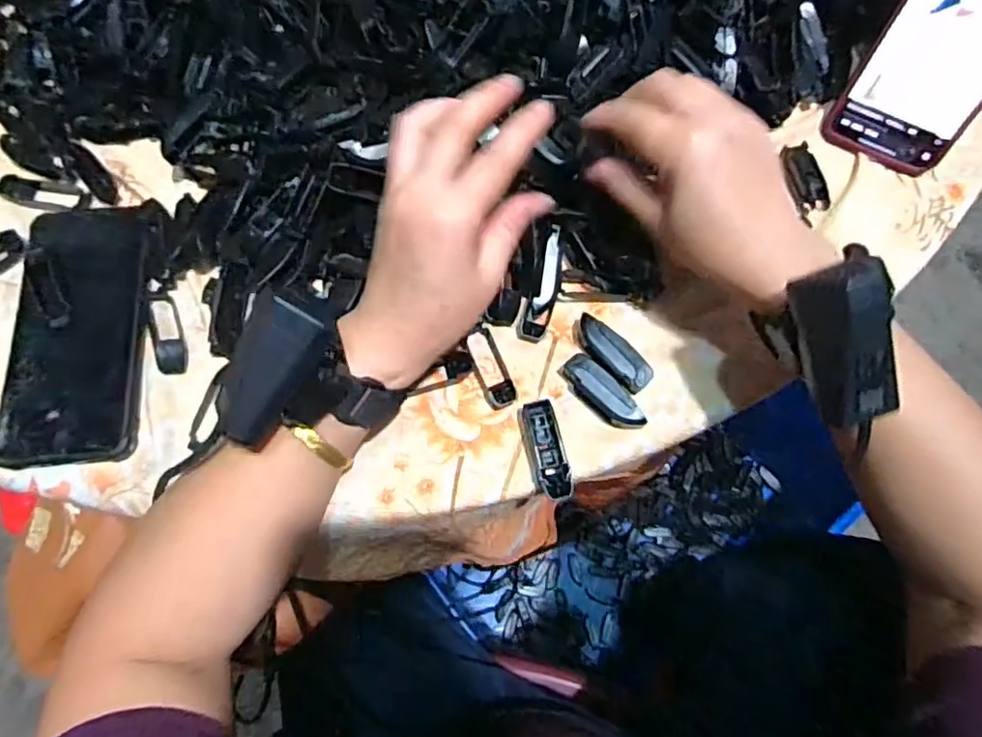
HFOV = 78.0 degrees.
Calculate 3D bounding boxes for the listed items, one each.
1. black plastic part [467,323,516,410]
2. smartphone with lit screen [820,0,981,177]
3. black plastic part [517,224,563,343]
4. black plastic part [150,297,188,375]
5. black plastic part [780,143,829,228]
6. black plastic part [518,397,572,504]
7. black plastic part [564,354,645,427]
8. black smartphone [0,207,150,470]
[{"bbox_3d":[0.000,0.001,0.367,0.020,0.012,0.050,-19,73,-5],"label":"black plastic part"},{"bbox_3d":[0.285,-0.206,0.368,0.076,0.165,0.014,30,38,10],"label":"smartphone with lit screen"},{"bbox_3d":[0.033,-0.051,0.373,0.016,0.012,0.070,15,95,6],"label":"black plastic part"},{"bbox_3d":[-0.197,-0.022,0.371,0.017,0.009,0.054,-20,73,-5],"label":"black plastic part"},{"bbox_3d":[0.209,-0.126,0.400,0.019,0.008,0.047,-5,72,0],"label":"black plastic part"},{"bbox_3d":[0.032,0.046,0.344,0.019,0.011,0.055,-13,72,-3],"label":"black plastic part"},{"bbox_3d":[0.067,0.014,0.355,0.054,0.016,0.021,42,78,13],"label":"black plastic part"},{"bbox_3d":[-0.248,-0.024,0.364,0.076,0.007,0.161,-5,72,0],"label":"black smartphone"}]

